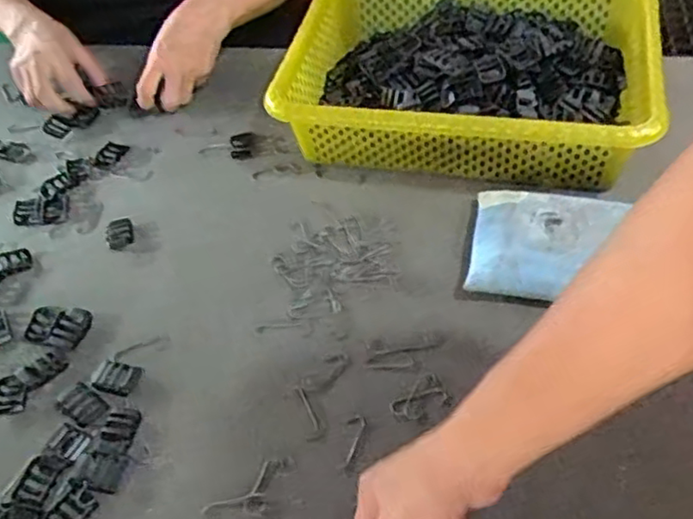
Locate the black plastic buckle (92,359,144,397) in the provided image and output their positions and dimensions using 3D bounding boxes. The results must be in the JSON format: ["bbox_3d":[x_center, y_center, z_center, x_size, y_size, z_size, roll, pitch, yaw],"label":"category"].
[{"bbox_3d":[-0.186,0.095,0.542,0.040,0.004,0.026,15,54,18],"label":"black plastic buckle"}]

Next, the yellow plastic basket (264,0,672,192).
[{"bbox_3d":[0.119,-0.187,0.689,0.351,0.087,0.249,7,52,12],"label":"yellow plastic basket"}]

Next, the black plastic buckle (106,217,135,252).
[{"bbox_3d":[-0.217,-0.025,0.647,0.026,0.008,0.037,-16,51,-7],"label":"black plastic buckle"}]

